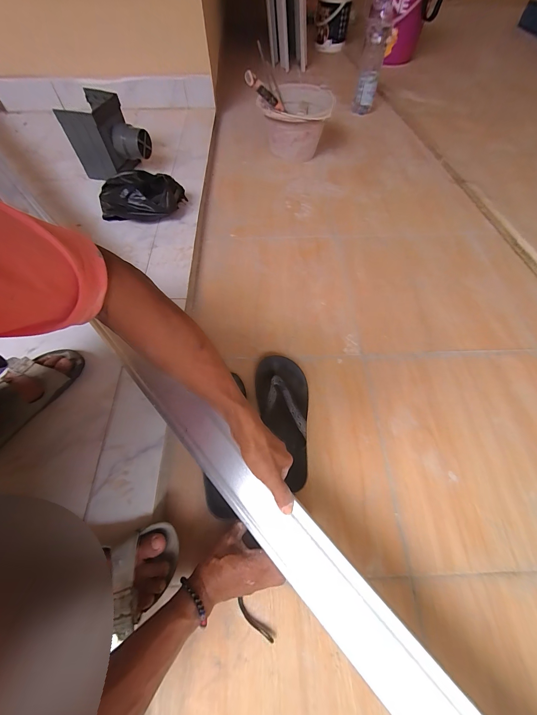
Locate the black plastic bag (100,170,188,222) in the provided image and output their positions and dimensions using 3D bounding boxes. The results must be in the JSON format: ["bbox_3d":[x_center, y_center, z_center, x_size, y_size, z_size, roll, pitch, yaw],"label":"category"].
[{"bbox_3d":[-0.366,-0.453,0.797,0.234,0.088,0.142,8,61,5],"label":"black plastic bag"}]

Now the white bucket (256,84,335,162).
[{"bbox_3d":[0.098,-0.795,0.971,0.200,0.165,0.217,-1,62,2],"label":"white bucket"}]

